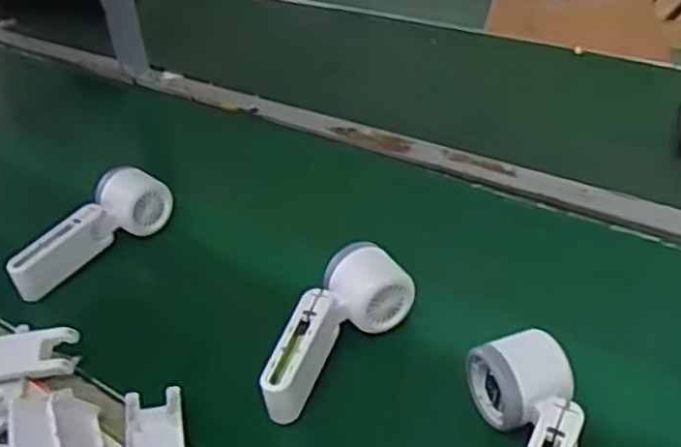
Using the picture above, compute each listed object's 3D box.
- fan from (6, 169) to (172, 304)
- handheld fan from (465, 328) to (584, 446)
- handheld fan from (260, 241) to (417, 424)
[{"bbox_3d":[-0.247,0.007,0.756,0.047,0.066,0.172,25,46,37],"label":"fan"},{"bbox_3d":[0.123,0.139,0.489,0.066,0.053,0.141,-5,35,2],"label":"handheld fan"},{"bbox_3d":[-0.011,0.080,0.595,0.058,0.047,0.156,21,44,34],"label":"handheld fan"}]

